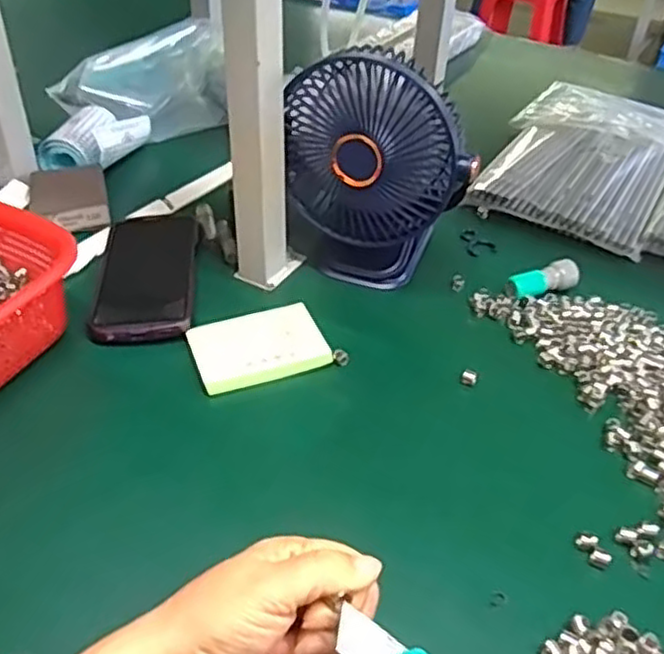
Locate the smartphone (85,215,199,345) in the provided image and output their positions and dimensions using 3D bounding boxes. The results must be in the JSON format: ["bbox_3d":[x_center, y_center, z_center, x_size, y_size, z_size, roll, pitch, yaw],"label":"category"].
[{"bbox_3d":[-0.154,-0.048,0.589,0.077,0.015,0.177,-3,37,-5],"label":"smartphone"}]

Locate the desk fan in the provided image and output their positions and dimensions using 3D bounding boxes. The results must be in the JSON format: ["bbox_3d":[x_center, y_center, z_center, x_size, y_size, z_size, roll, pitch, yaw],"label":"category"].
[{"bbox_3d":[0.031,-0.119,0.558,0.134,0.182,0.088,0,37,-2],"label":"desk fan"}]

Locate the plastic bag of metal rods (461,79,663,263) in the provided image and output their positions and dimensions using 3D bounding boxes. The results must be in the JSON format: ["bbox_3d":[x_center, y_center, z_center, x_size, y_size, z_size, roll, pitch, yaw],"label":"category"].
[{"bbox_3d":[0.285,-0.196,0.783,0.185,0.040,0.327,20,41,24],"label":"plastic bag of metal rods"}]

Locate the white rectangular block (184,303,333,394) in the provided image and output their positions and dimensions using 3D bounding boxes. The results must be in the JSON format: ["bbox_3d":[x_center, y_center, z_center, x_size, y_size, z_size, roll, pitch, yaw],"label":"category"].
[{"bbox_3d":[-0.054,0.015,0.516,0.093,0.011,0.067,-13,40,-19],"label":"white rectangular block"}]

